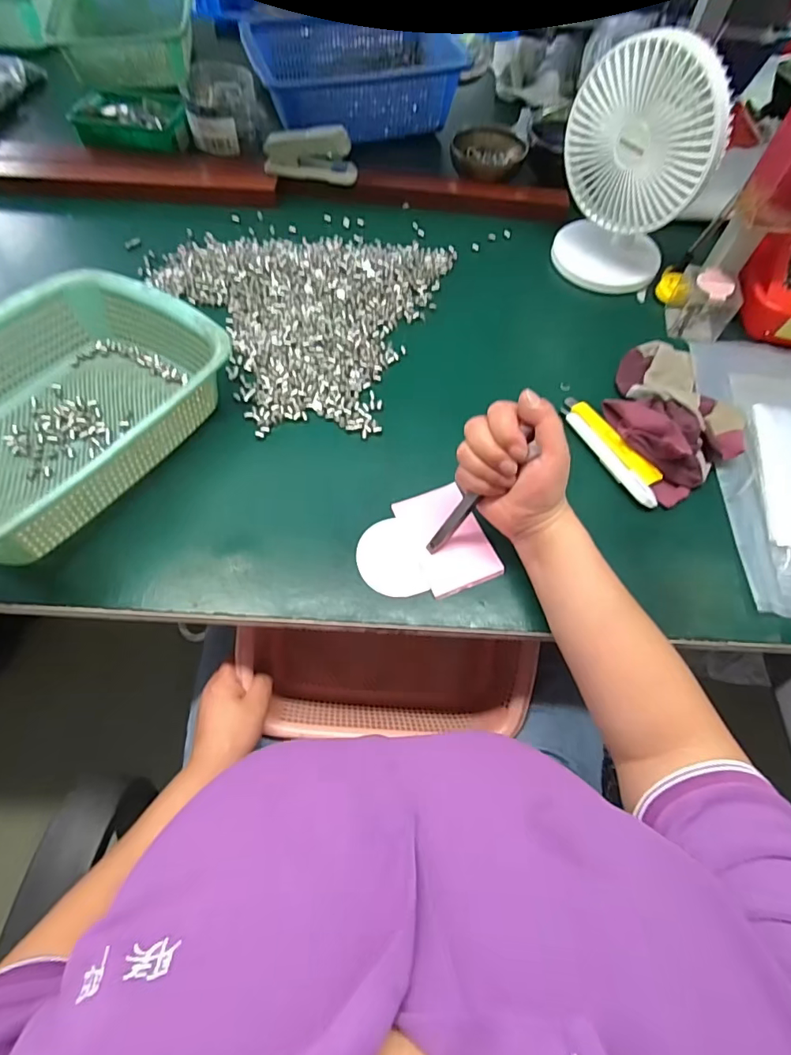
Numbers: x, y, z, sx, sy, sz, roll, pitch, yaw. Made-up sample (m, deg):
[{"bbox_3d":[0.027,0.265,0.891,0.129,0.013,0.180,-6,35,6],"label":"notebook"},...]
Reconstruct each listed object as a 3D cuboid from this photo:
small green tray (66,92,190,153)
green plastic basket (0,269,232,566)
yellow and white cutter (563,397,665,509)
[{"bbox_3d":[-0.388,-0.594,0.732,0.165,0.039,0.086,-5,62,-6],"label":"small green tray"},{"bbox_3d":[-0.310,-0.108,0.448,0.224,0.084,0.298,30,64,12],"label":"green plastic basket"},{"bbox_3d":[0.216,-0.080,0.500,0.037,0.011,0.140,-27,67,-16],"label":"yellow and white cutter"}]

